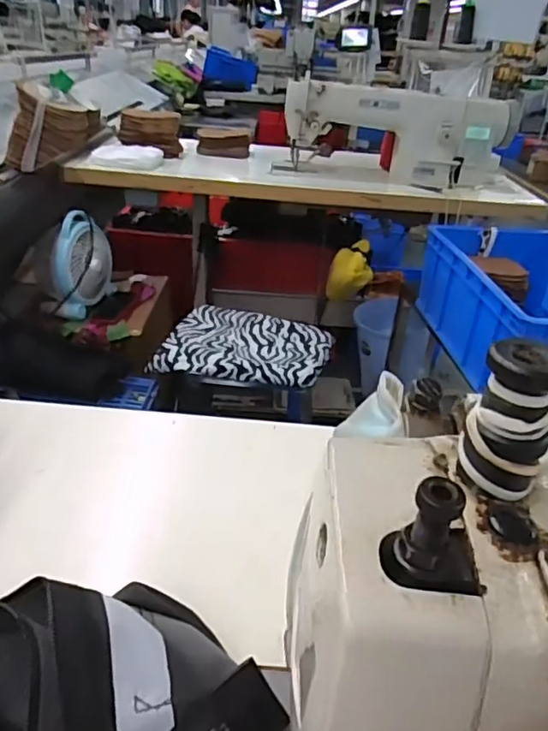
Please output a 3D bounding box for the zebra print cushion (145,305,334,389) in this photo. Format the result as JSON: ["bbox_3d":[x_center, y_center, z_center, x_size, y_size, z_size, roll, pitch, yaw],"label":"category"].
[{"bbox_3d":[-0.057,-0.050,1.290,0.353,0.034,0.294,12,32,11],"label":"zebra print cushion"}]

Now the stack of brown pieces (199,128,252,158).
[{"bbox_3d":[-0.151,-0.671,1.713,0.160,0.073,0.053,4,31,-2],"label":"stack of brown pieces"}]

